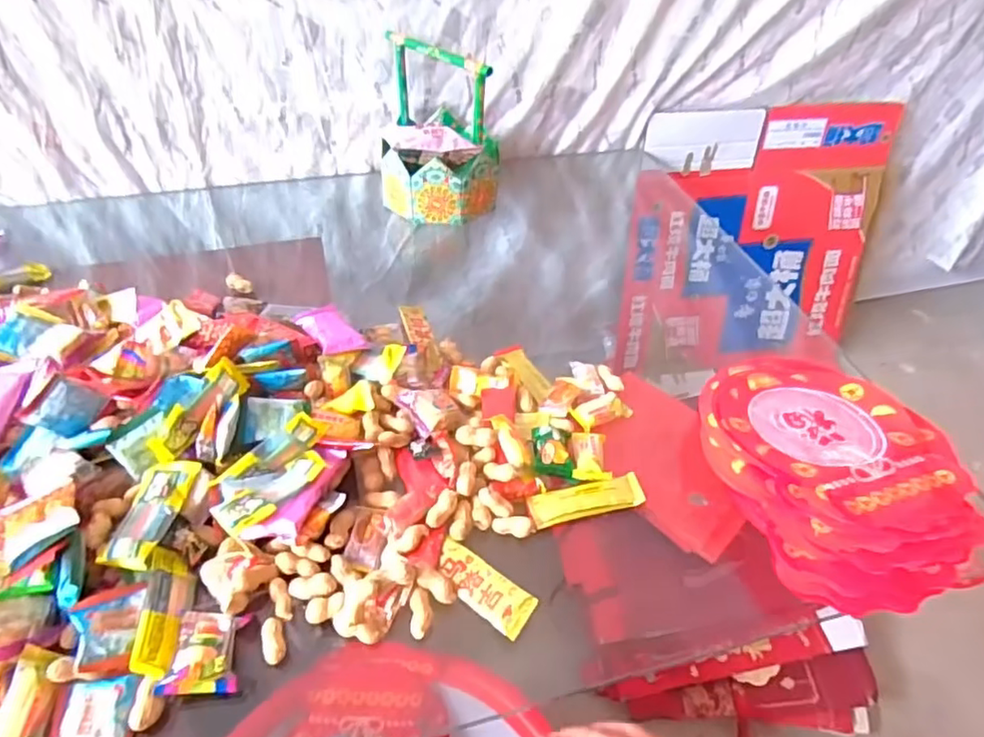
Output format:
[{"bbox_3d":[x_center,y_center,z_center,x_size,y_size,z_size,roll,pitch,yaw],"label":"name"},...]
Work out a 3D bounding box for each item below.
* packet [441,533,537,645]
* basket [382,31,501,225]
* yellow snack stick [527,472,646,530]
[{"bbox_3d":[-0.009,0.164,0.467,0.089,0.011,0.033,32,52,27],"label":"packet"},{"bbox_3d":[-0.073,-0.325,0.828,0.151,0.196,0.172,-4,45,-6],"label":"basket"},{"bbox_3d":[0.083,0.115,0.539,0.102,0.008,0.034,-10,46,-13],"label":"yellow snack stick"}]

